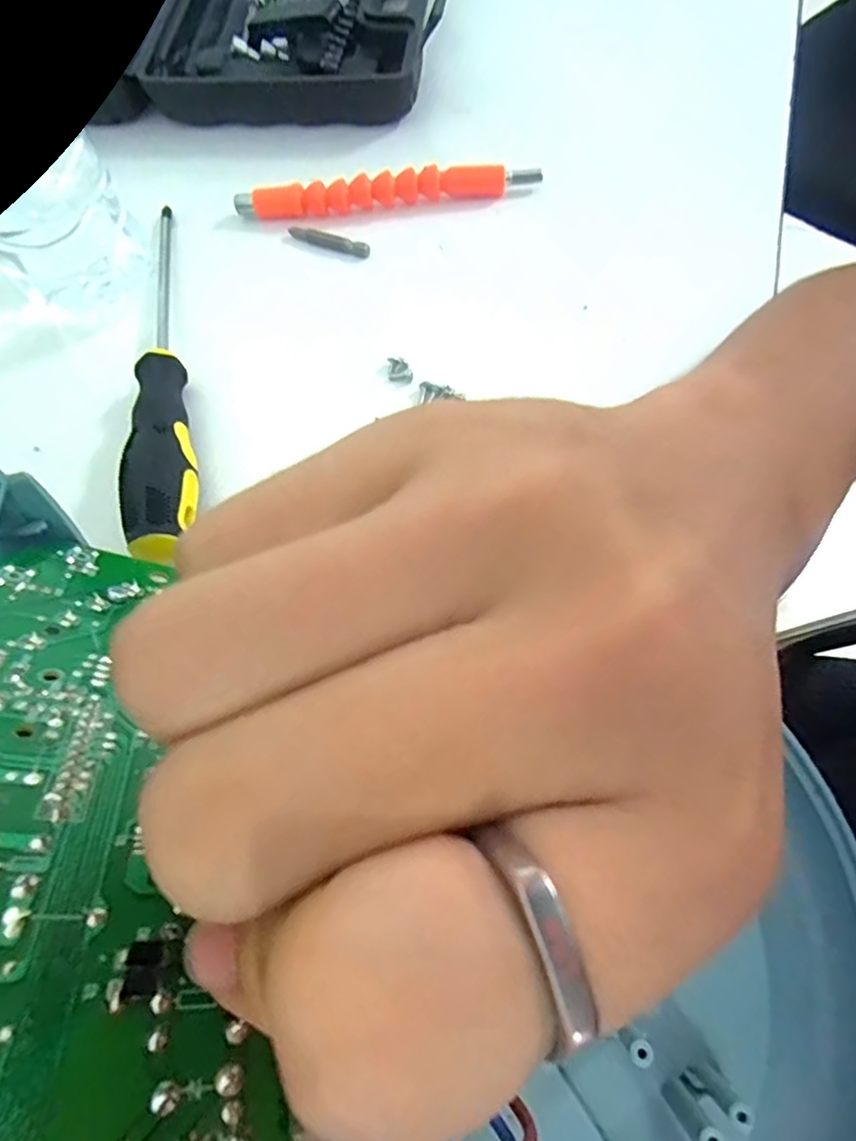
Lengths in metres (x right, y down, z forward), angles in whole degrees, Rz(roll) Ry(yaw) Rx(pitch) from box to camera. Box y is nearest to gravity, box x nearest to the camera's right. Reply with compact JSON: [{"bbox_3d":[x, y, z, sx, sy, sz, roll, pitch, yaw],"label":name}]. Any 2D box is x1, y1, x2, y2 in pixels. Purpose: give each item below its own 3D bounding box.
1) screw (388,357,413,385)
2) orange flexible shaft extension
[{"bbox_3d":[-0.014,-0.098,0.281,0.011,0.006,0.013,-8,68,0],"label":"screw"},{"bbox_3d":[-0.023,-0.209,0.317,0.164,0.017,0.013,-3,68,2],"label":"orange flexible shaft extension"}]

